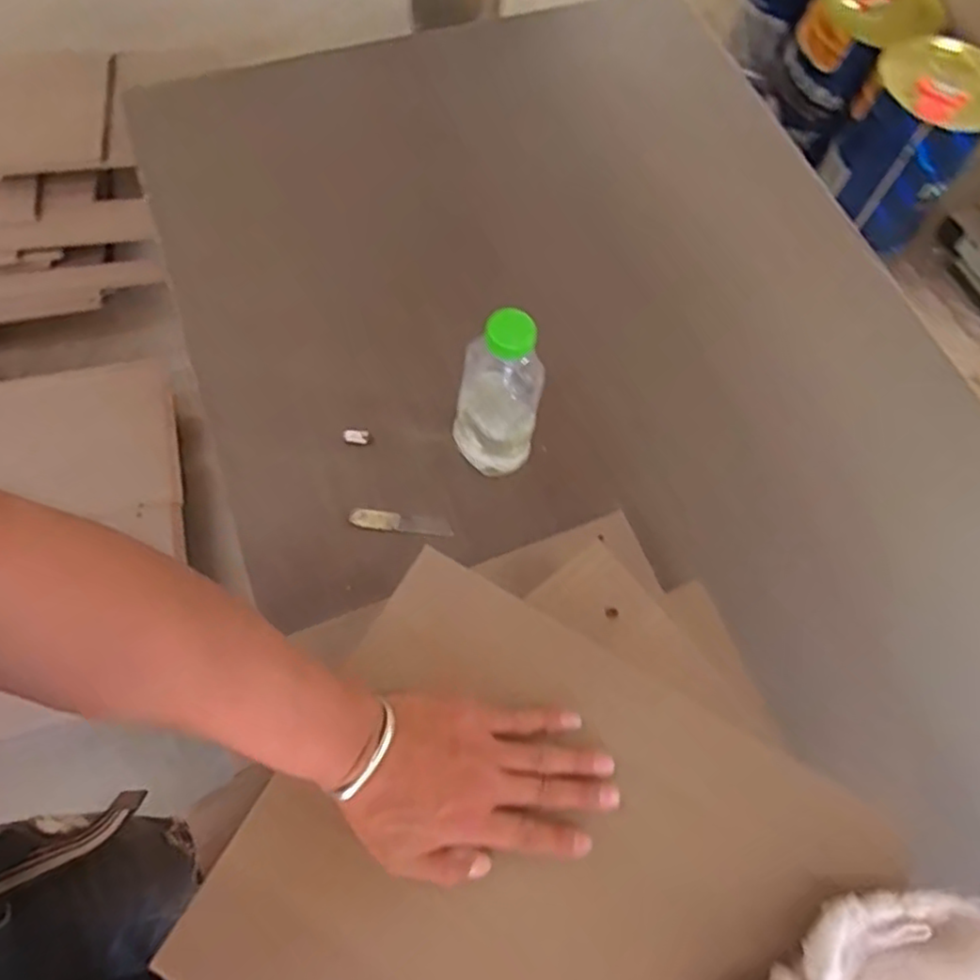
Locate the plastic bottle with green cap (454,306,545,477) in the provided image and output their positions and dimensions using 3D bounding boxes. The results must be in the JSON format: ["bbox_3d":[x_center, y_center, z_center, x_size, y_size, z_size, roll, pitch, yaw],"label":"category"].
[{"bbox_3d":[0.006,-0.086,0.650,0.081,0.208,0.061,3,67,-2],"label":"plastic bottle with green cap"}]

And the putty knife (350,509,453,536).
[{"bbox_3d":[-0.093,0.035,0.730,0.106,0.015,0.021,7,67,0],"label":"putty knife"}]

